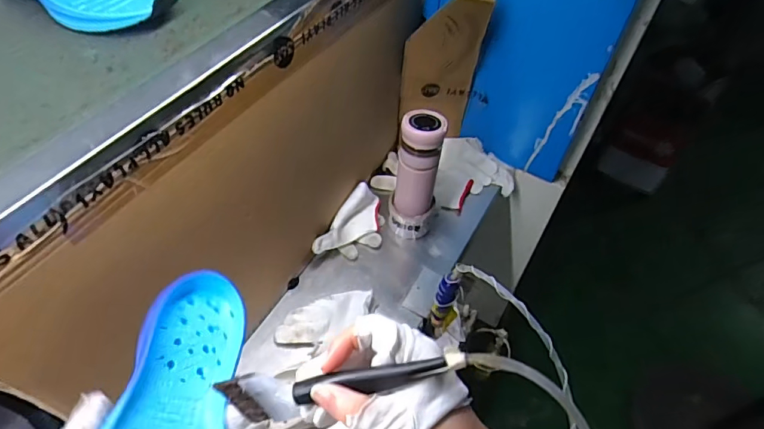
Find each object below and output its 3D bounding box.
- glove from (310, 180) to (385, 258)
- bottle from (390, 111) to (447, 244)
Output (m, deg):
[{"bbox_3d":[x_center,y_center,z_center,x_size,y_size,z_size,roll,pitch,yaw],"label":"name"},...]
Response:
[{"bbox_3d":[-0.043,0.026,0.843,0.077,0.065,0.160,24,54,17],"label":"glove"},{"bbox_3d":[0.056,-0.053,0.799,0.076,0.241,0.069,6,51,3],"label":"bottle"}]

